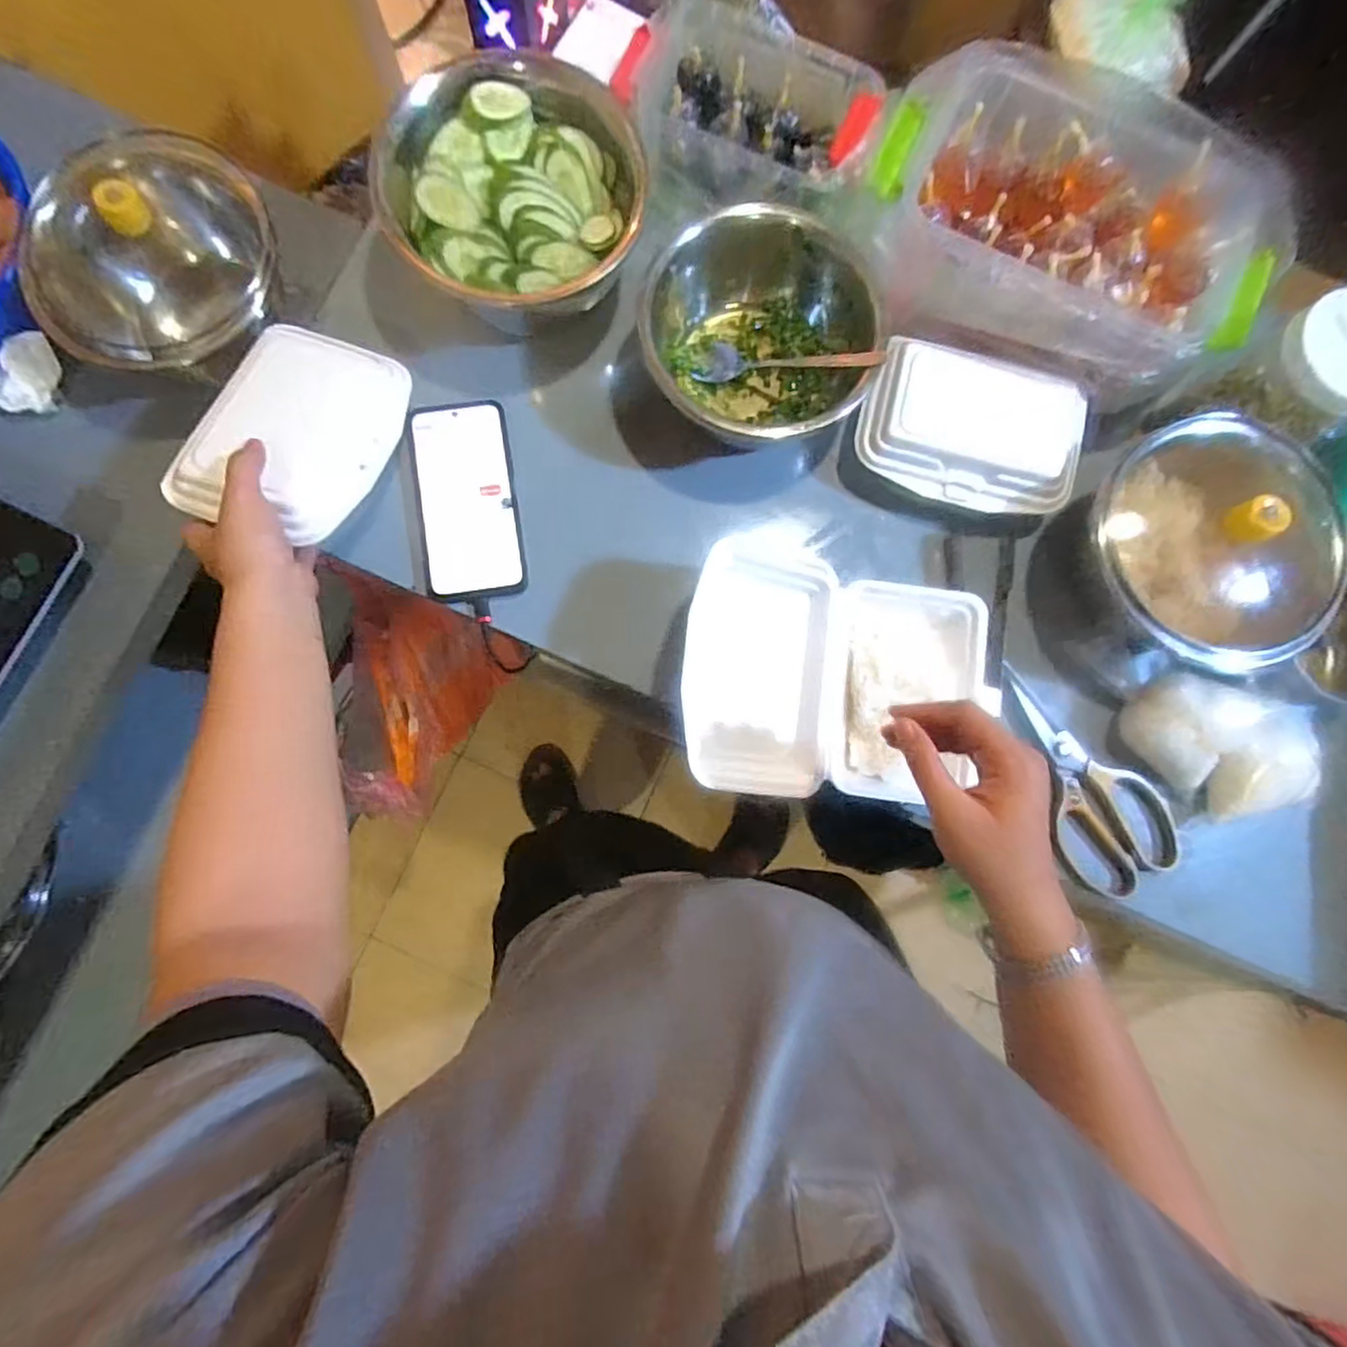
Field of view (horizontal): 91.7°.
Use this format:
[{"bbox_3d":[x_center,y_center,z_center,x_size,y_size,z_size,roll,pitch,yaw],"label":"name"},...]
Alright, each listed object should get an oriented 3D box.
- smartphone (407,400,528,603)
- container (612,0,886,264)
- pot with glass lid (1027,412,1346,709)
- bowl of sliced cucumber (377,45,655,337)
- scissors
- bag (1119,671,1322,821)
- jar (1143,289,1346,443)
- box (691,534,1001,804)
[{"bbox_3d":[-0.176,-0.147,0.558,0.082,0.009,0.165,-9,88,-5],"label":"smartphone"},{"bbox_3d":[0.074,-0.487,0.557,0.222,0.080,0.178,20,83,0],"label":"container"},{"bbox_3d":[0.413,-0.088,0.522,0.192,0.121,0.188,0,83,-3],"label":"pot with glass lid"},{"bbox_3d":[-0.127,-0.382,0.548,0.208,0.098,0.204,-24,85,-5],"label":"bowl of sliced cucumber"},{"bbox_3d":[0.357,0.084,0.559,0.096,0.010,0.205,-19,85,-5],"label":"scissors"},{"bbox_3d":[0.460,0.061,0.542,0.153,0.047,0.117,1,83,-3],"label":"bag"},{"bbox_3d":[0.496,-0.233,0.534,0.098,0.140,0.098,-32,86,-6],"label":"jar"},{"bbox_3d":[0.135,0.005,0.515,0.225,0.058,0.186,8,83,-2],"label":"box"}]

